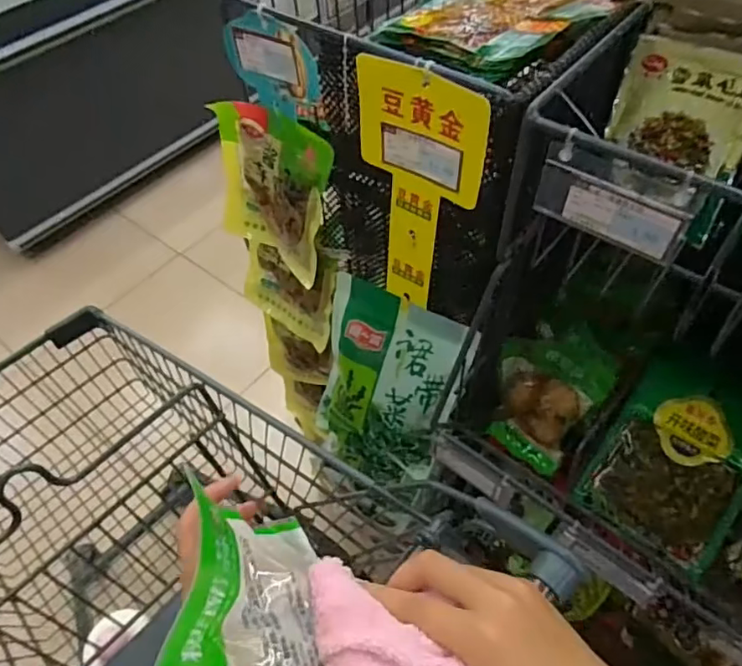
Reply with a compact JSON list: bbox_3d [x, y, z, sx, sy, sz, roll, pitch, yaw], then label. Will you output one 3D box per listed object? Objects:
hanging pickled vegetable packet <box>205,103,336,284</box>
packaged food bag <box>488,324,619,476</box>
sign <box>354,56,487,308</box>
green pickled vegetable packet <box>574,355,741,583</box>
[{"bbox_3d":[-0.111,-0.159,0.636,0.152,0.191,0.025,33,50,20],"label":"hanging pickled vegetable packet"},{"bbox_3d":[0.211,0.070,0.687,0.123,0.174,0.029,36,24,27],"label":"packaged food bag"},{"bbox_3d":[0.041,-0.115,0.502,0.115,0.243,0.008,31,57,24],"label":"sign"},{"bbox_3d":[0.348,0.139,0.631,0.148,0.028,0.211,29,82,20],"label":"green pickled vegetable packet"}]

